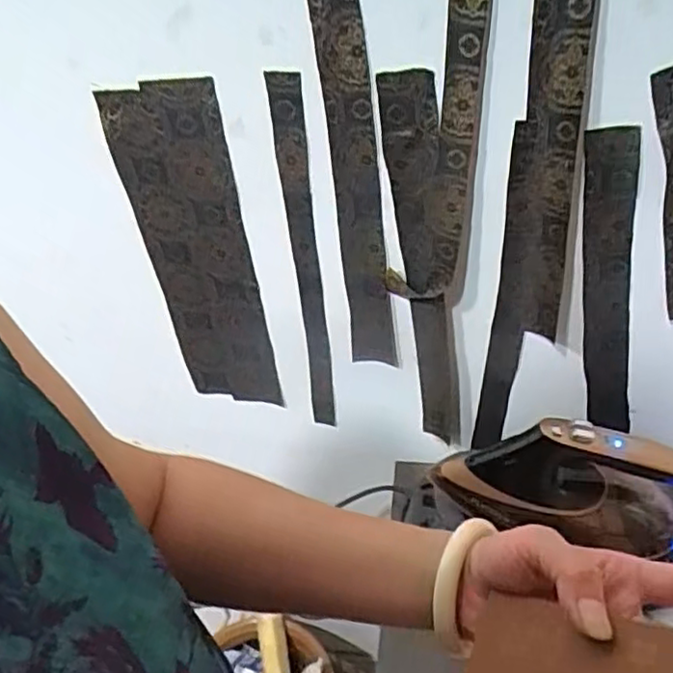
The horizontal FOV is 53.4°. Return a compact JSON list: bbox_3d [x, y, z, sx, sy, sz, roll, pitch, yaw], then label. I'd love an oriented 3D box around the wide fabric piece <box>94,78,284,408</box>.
[{"bbox_3d":[-0.148,-0.077,0.740,0.120,0.395,0.007,1,42,9],"label":"wide fabric piece"}]

